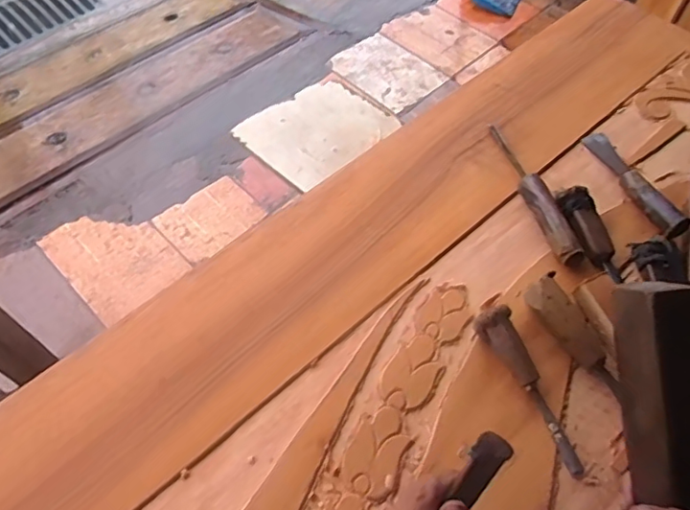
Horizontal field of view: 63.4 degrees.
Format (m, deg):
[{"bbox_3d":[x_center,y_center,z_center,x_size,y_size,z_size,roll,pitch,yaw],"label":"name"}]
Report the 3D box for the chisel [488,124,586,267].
[{"bbox_3d":[0.239,-0.094,0.724,0.031,0.030,0.243,-14,59,-9],"label":"chisel"}]

